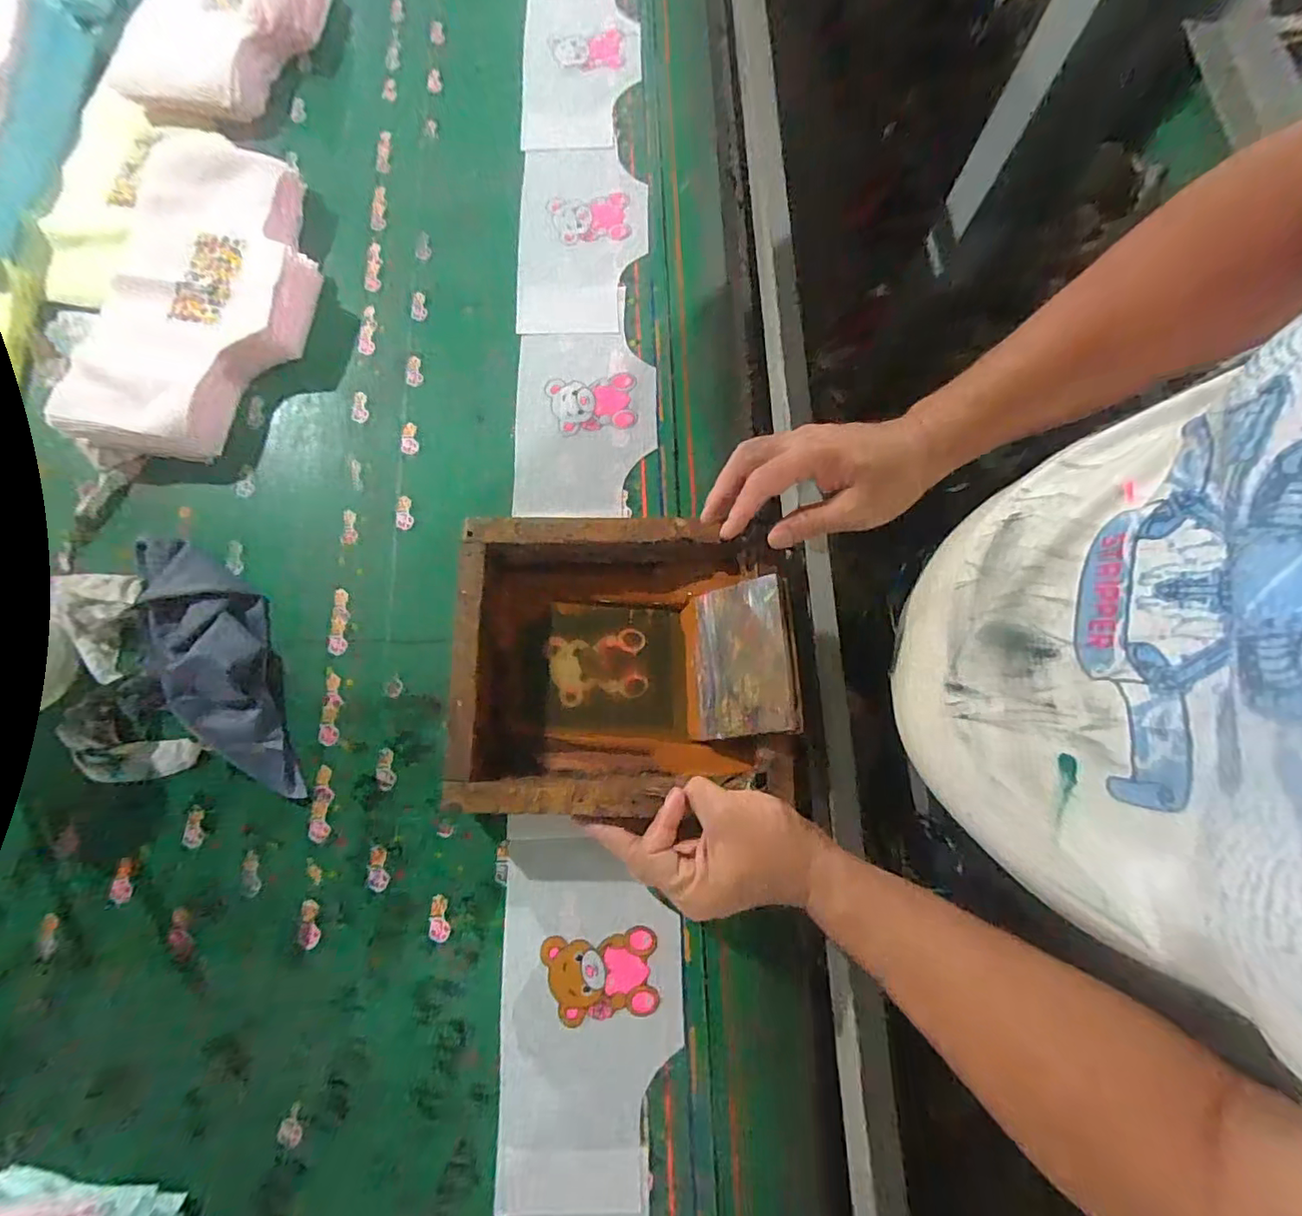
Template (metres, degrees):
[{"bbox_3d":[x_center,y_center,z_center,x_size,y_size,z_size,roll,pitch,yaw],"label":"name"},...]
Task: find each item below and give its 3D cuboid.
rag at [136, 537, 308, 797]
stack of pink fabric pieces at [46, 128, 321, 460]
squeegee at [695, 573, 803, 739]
[{"bbox_3d":[-0.374,0.044,0.472,0.092,0.025,0.257,-24,77,-6],"label":"rag"},{"bbox_3d":[-0.455,-0.324,0.552,0.230,0.041,0.355,-6,76,-1],"label":"stack of pink fabric pieces"},{"bbox_3d":[0.071,0.039,0.431,0.009,0.089,0.117,14,69,-42],"label":"squeegee"}]

